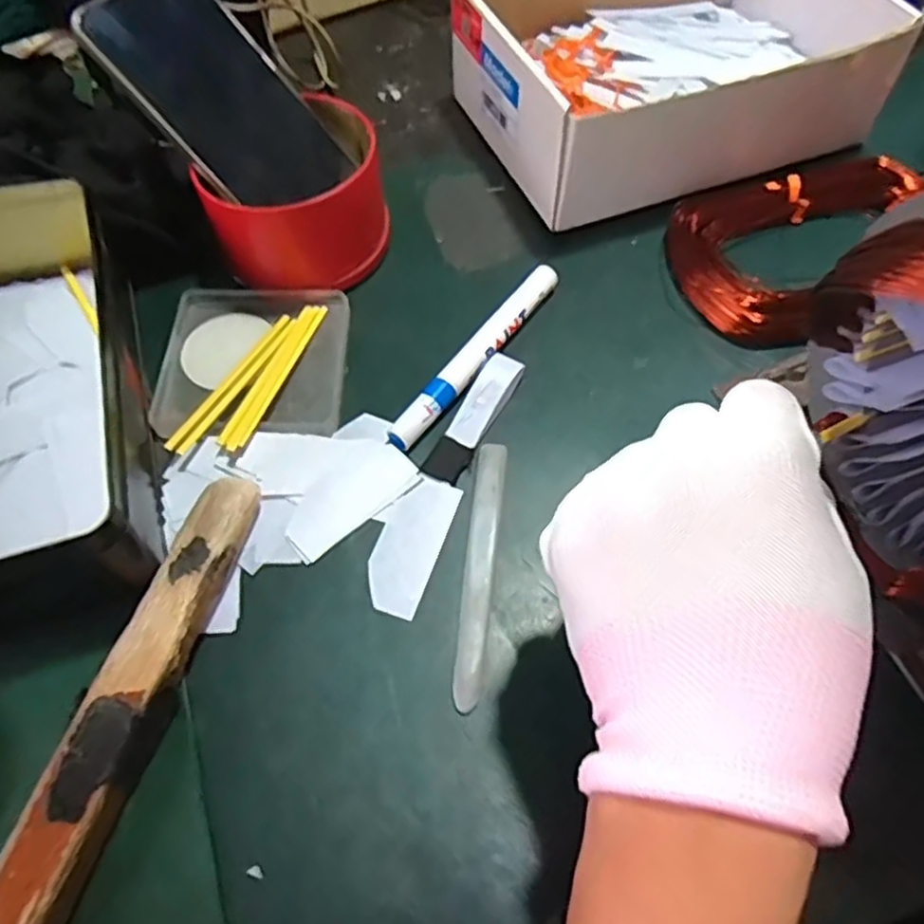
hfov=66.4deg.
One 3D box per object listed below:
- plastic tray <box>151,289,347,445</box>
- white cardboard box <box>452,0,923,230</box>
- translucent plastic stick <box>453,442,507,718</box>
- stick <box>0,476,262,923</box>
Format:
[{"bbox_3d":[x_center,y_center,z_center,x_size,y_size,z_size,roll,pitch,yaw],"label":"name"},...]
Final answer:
[{"bbox_3d":[-0.116,-0.057,0.392,0.100,0.011,0.100,0,61,0],"label":"plastic tray"},{"bbox_3d":[0.132,-0.270,0.465,0.237,0.075,0.181,-21,63,-11],"label":"white cardboard box"},{"bbox_3d":[0.008,0.048,0.330,0.014,0.004,0.129,6,61,3],"label":"translucent plastic stick"},{"bbox_3d":[-0.146,0.127,0.271,0.032,0.027,0.274,13,62,7],"label":"stick"}]

